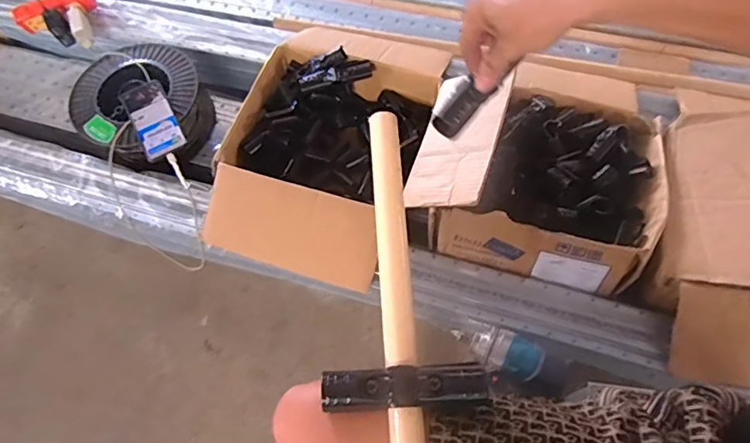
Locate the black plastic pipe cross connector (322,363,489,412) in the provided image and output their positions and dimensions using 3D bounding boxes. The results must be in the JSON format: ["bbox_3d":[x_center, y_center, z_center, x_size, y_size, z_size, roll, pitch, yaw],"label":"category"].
[{"bbox_3d":[0.025,0.135,0.428,0.130,0.029,0.031,-4,63,1],"label":"black plastic pipe cross connector"}]

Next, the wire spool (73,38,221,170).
[{"bbox_3d":[-0.456,-0.216,1.049,0.238,0.133,0.277,7,64,7],"label":"wire spool"}]

